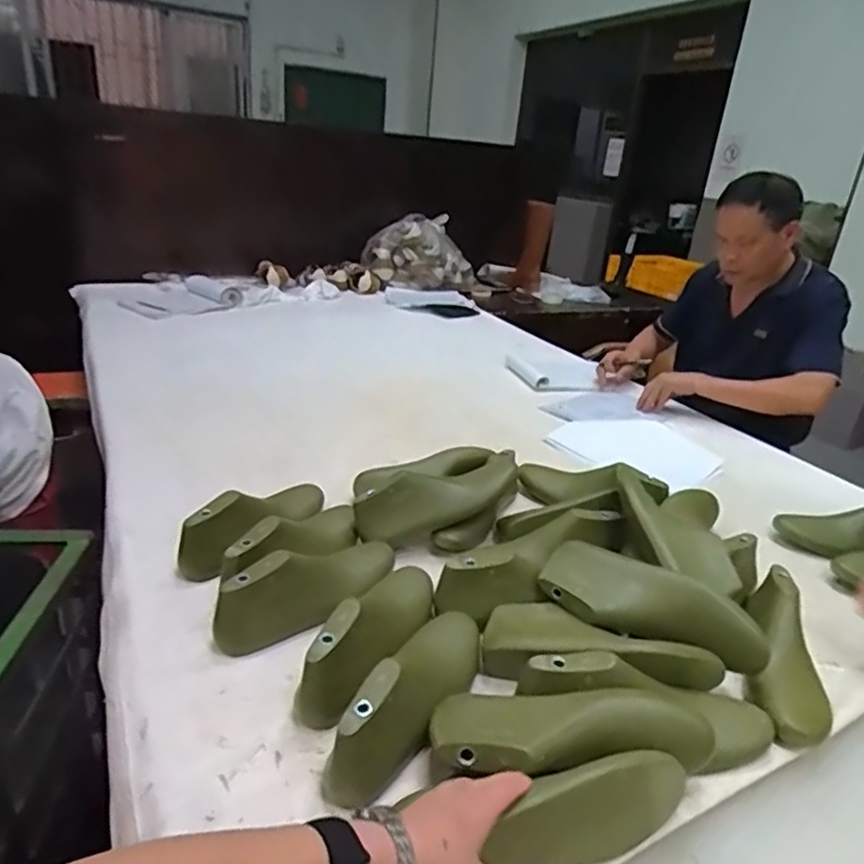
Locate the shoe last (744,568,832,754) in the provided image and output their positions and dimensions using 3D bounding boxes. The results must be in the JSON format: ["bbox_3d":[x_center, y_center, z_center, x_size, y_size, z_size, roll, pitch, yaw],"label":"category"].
[{"bbox_3d":[0.417,0.255,0.736,0.079,0.078,0.238,14,25,21],"label":"shoe last"}]

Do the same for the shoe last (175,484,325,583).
[{"bbox_3d":[-0.246,0.118,0.889,0.100,0.083,0.245,11,25,17],"label":"shoe last"}]

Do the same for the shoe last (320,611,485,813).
[{"bbox_3d":[-0.011,0.256,0.647,0.083,0.089,0.245,14,25,21],"label":"shoe last"}]

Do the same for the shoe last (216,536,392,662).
[{"bbox_3d":[-0.136,0.179,0.785,0.074,0.084,0.263,21,29,33],"label":"shoe last"}]

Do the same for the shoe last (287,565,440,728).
[{"bbox_3d":[-0.062,0.214,0.721,0.088,0.092,0.246,11,25,17],"label":"shoe last"}]

